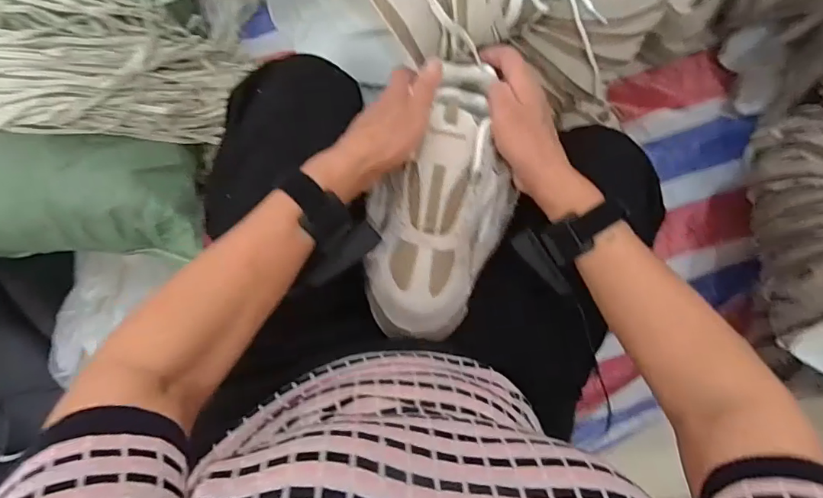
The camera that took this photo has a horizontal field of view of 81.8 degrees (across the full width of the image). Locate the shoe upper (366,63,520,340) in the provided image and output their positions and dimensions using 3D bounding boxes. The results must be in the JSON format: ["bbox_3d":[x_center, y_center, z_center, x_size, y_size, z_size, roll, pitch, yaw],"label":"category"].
[{"bbox_3d":[0.026,-0.040,0.446,0.124,0.066,0.251,16,97,9],"label":"shoe upper"}]

